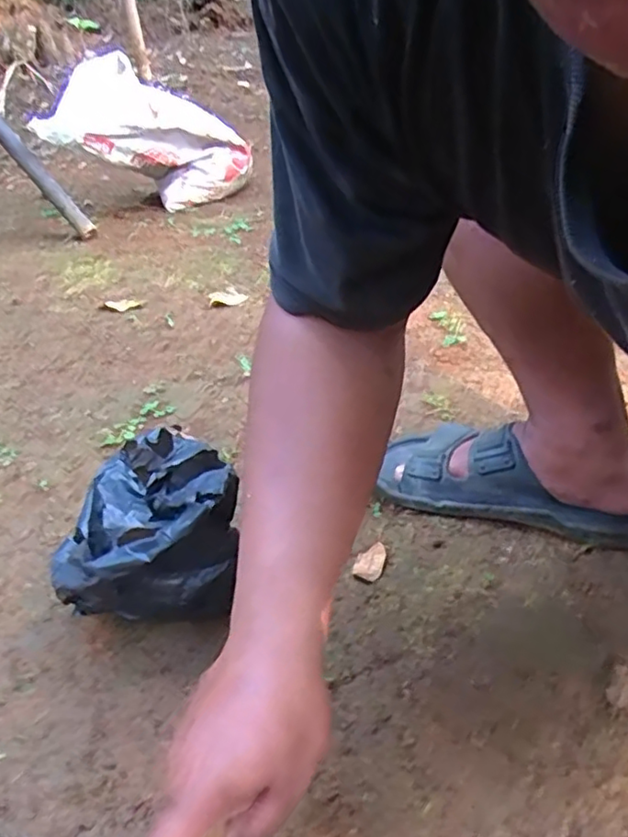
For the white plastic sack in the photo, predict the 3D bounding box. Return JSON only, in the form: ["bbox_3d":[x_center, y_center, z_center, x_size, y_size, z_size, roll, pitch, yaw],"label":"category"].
[{"bbox_3d":[-0.481,-0.776,1.713,0.594,0.370,0.221,-31,40,-33],"label":"white plastic sack"}]

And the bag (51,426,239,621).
[{"bbox_3d":[-0.153,0.105,0.555,0.147,0.167,0.188,-22,36,-22],"label":"bag"}]

